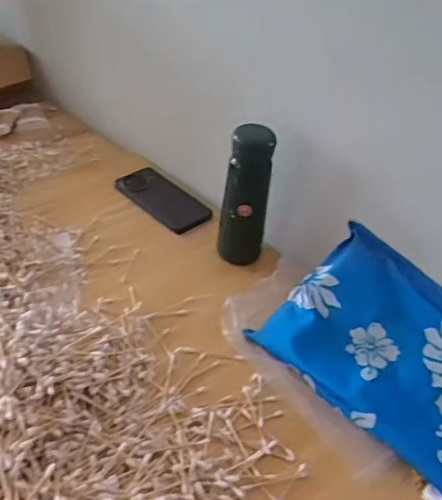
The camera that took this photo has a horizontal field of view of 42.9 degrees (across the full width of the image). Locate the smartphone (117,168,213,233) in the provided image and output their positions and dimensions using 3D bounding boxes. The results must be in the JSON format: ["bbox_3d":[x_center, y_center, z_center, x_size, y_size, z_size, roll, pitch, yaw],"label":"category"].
[{"bbox_3d":[-0.088,-0.077,0.836,0.067,0.015,0.152,-28,51,-35],"label":"smartphone"}]

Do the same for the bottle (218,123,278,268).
[{"bbox_3d":[0.032,-0.067,0.701,0.059,0.178,0.059,11,40,5],"label":"bottle"}]

